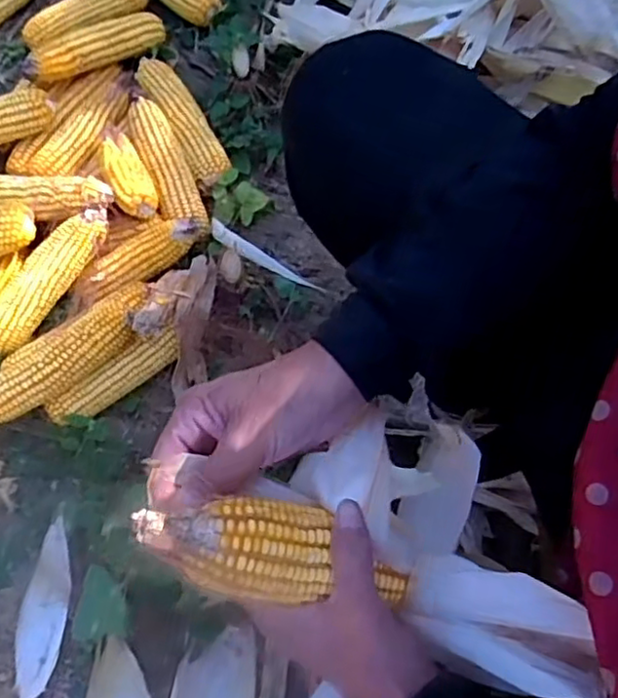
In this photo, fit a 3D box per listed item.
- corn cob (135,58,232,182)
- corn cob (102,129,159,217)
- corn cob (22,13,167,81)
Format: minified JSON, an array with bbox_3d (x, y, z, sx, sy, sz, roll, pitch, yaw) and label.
[{"bbox_3d":[-0.160,-0.293,0.833,0.052,0.038,0.190,-31,74,-6],"label":"corn cob"},{"bbox_3d":[-0.218,-0.215,0.776,0.046,0.035,0.118,-24,74,-4],"label":"corn cob"},{"bbox_3d":[-0.277,-0.399,0.855,0.203,0.041,0.041,-36,74,-29],"label":"corn cob"}]

